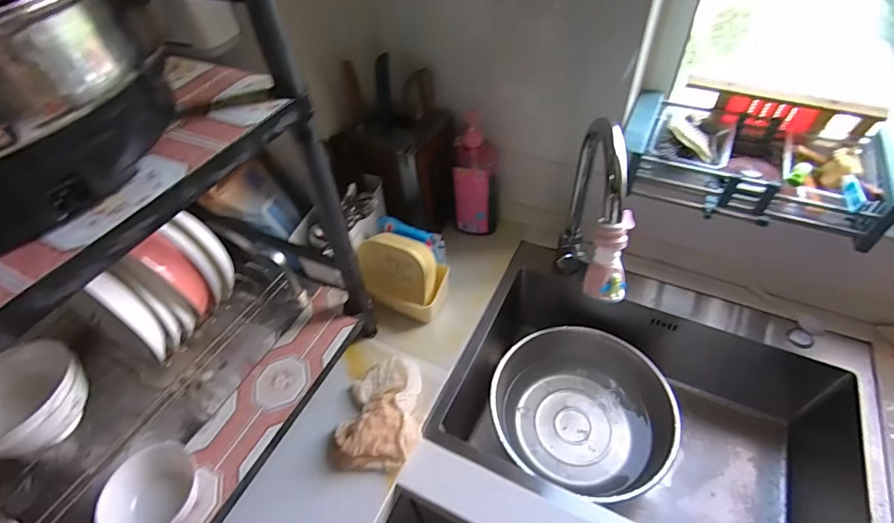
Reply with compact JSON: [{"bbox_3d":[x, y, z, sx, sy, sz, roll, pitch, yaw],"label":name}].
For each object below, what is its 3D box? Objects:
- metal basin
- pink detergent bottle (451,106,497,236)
[{"bbox_3d":[0.251,0.284,0.851,0.307,0.138,0.264,23,54,23],"label":"metal basin"},{"bbox_3d":[0.057,-0.166,0.882,0.084,0.255,0.062,4,48,8],"label":"pink detergent bottle"}]

